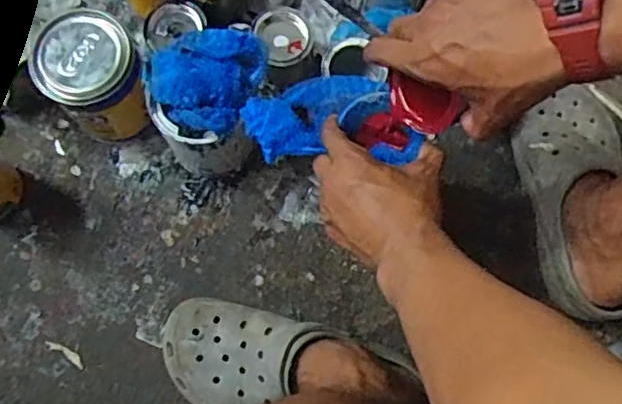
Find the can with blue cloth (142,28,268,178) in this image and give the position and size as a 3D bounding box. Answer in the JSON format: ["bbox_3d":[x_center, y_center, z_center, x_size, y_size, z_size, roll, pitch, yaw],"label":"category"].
[{"bbox_3d":[-0.110,-0.102,0.672,0.114,0.177,0.110,0,77,-1],"label":"can with blue cloth"}]

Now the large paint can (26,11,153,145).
[{"bbox_3d":[-0.231,-0.134,0.692,0.112,0.141,0.122,0,77,-1],"label":"large paint can"}]

